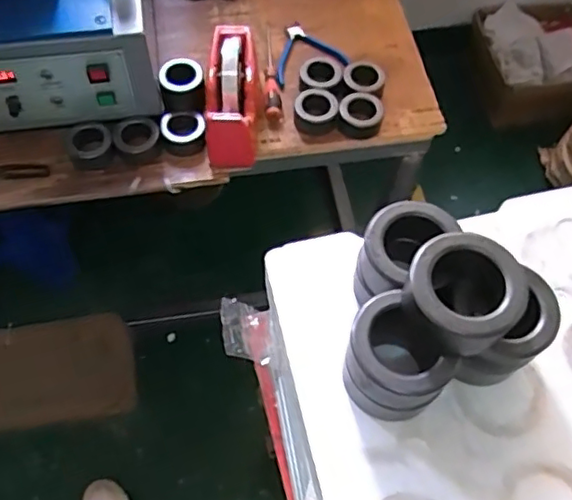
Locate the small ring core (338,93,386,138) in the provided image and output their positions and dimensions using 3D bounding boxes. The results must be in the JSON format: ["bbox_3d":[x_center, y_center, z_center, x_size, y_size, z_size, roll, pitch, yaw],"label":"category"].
[{"bbox_3d":[0.119,-0.215,0.953,0.069,0.033,0.066,1,62,-2],"label":"small ring core"}]

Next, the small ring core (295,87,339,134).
[{"bbox_3d":[0.046,-0.218,0.931,0.065,0.026,0.063,2,62,-1],"label":"small ring core"}]

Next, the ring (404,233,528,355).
[{"bbox_3d":[0.109,0.027,0.369,0.068,0.035,0.069,1,62,-2],"label":"ring"}]

